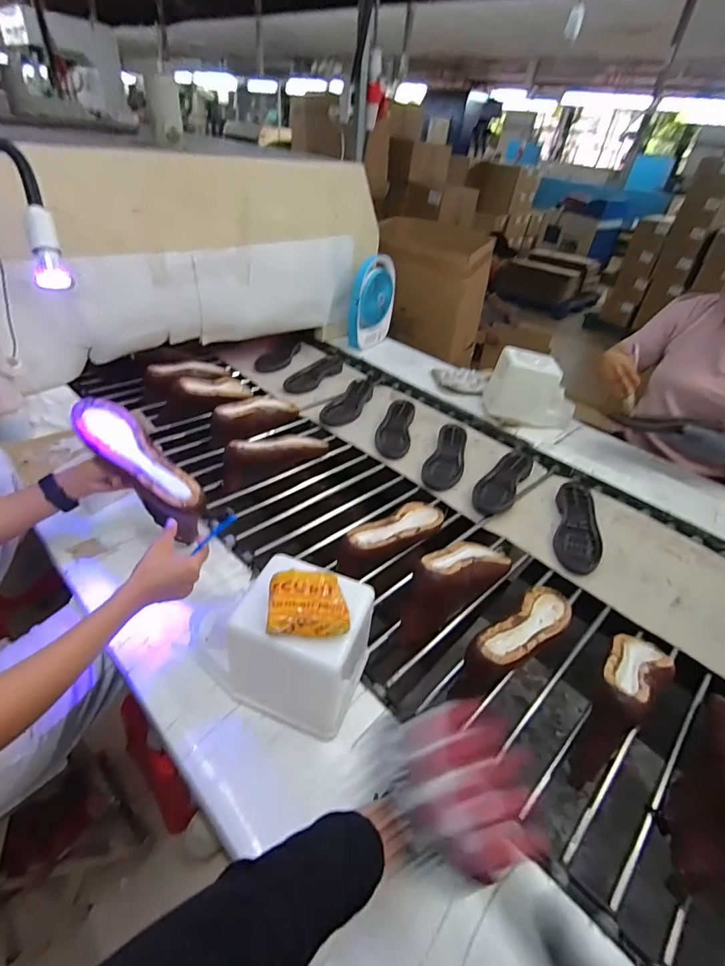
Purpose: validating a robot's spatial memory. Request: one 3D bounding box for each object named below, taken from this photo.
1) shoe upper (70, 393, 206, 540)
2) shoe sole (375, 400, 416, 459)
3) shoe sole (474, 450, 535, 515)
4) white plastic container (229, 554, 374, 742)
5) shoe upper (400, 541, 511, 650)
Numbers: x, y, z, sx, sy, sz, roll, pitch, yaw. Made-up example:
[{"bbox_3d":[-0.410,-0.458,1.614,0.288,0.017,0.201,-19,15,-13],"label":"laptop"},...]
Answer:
[{"bbox_3d":[-0.364,-0.024,0.717,0.282,0.072,0.082,47,46,0],"label":"shoe upper"},{"bbox_3d":[0.095,-0.163,1.244,0.093,0.015,0.286,10,38,4],"label":"shoe sole"},{"bbox_3d":[0.342,-0.005,1.070,0.096,0.041,0.241,27,42,24],"label":"shoe sole"},{"bbox_3d":[-0.075,0.210,0.578,0.153,0.189,0.142,20,40,17],"label":"white plastic container"},{"bbox_3d":[0.161,0.170,0.783,0.280,0.124,0.086,-24,48,-34],"label":"shoe upper"}]

